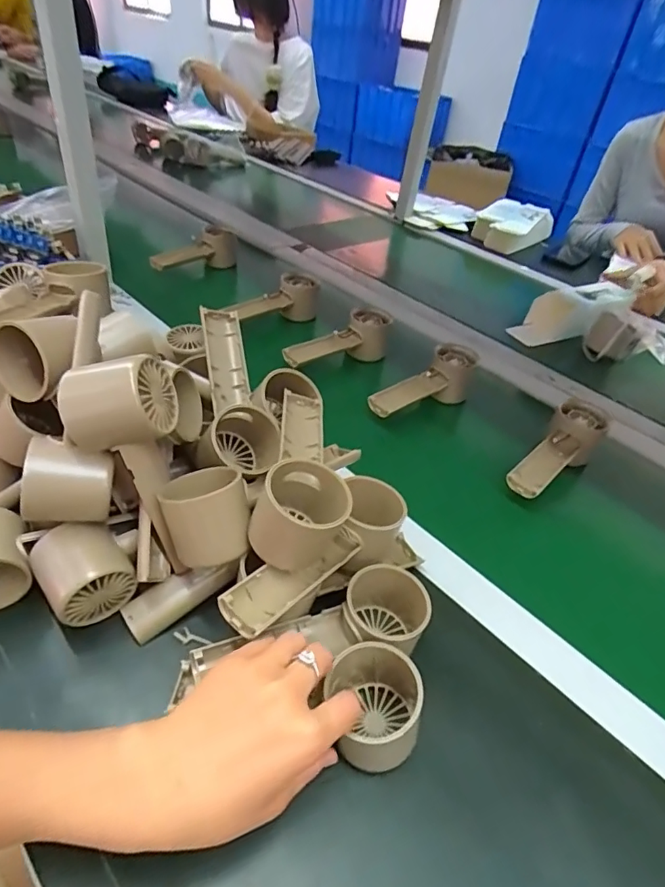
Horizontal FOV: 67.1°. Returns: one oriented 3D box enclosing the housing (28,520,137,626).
[{"bbox_3d":[-0.175,0.095,0.357,0.057,0.058,0.055,-22,49,-30],"label":"housing"}]

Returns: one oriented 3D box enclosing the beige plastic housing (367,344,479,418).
[{"bbox_3d":[0.109,-0.060,0.604,0.156,0.063,0.050,-29,53,-34],"label":"beige plastic housing"}]

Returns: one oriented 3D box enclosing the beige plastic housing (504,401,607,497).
[{"bbox_3d":[0.237,0.013,0.532,0.065,0.051,0.154,34,47,26],"label":"beige plastic housing"}]

